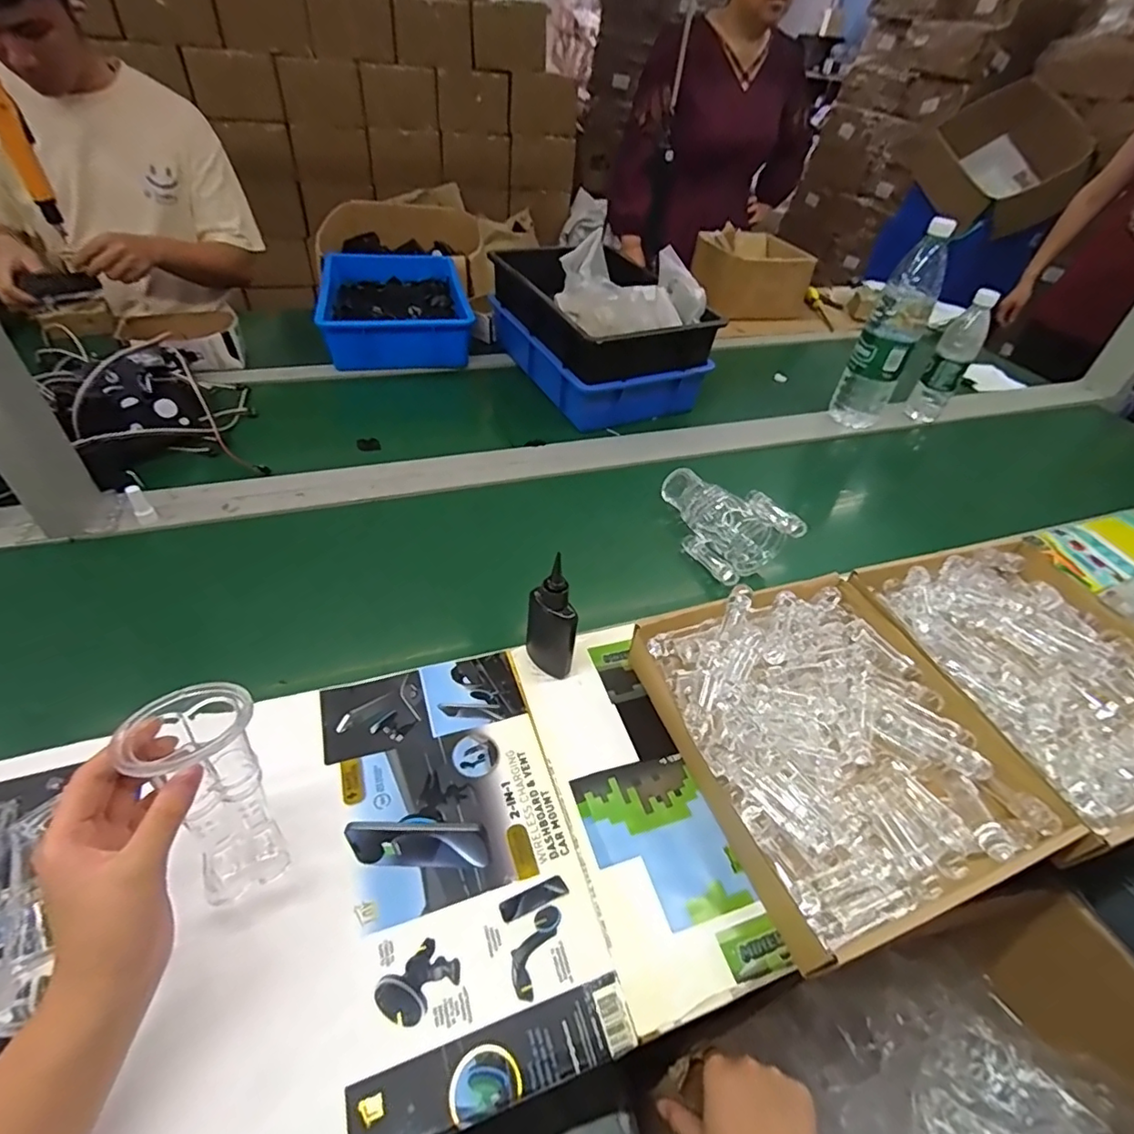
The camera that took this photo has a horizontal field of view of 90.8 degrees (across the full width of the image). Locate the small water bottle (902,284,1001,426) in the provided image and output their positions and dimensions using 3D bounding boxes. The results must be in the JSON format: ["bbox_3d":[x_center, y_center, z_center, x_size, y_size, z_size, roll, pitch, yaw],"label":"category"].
[{"bbox_3d":[0.699,-0.375,1.019,0.061,0.233,0.054,24,46,17],"label":"small water bottle"}]

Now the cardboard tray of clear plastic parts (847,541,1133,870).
[{"bbox_3d":[0.519,0.104,0.600,0.302,0.043,0.315,-9,46,-16],"label":"cardboard tray of clear plastic parts"}]

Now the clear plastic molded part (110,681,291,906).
[{"bbox_3d":[-0.222,0.146,0.354,0.063,0.137,0.053,-9,16,-16],"label":"clear plastic molded part"}]

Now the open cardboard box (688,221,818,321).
[{"bbox_3d":[0.455,-0.735,1.406,0.263,0.143,0.200,-3,44,-10],"label":"open cardboard box"}]

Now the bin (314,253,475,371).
[{"bbox_3d":[-0.355,-0.538,1.159,0.272,0.089,0.408,-8,46,-15],"label":"bin"}]

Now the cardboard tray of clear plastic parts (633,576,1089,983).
[{"bbox_3d":[0.244,0.152,0.522,0.287,0.059,0.303,-11,46,-18],"label":"cardboard tray of clear plastic parts"}]

